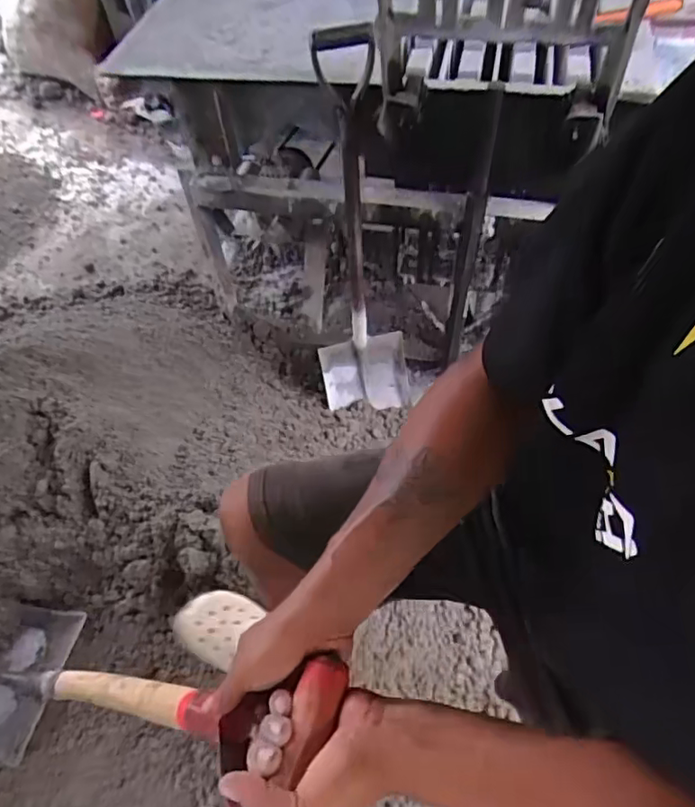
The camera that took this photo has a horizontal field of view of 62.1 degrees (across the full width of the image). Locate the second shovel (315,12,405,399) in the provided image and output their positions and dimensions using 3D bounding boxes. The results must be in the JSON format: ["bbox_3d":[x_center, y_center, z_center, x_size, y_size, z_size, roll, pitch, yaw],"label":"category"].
[{"bbox_3d":[0.031,-0.293,1.381,0.225,0.796,0.224,-9,56,-2],"label":"second shovel"}]

